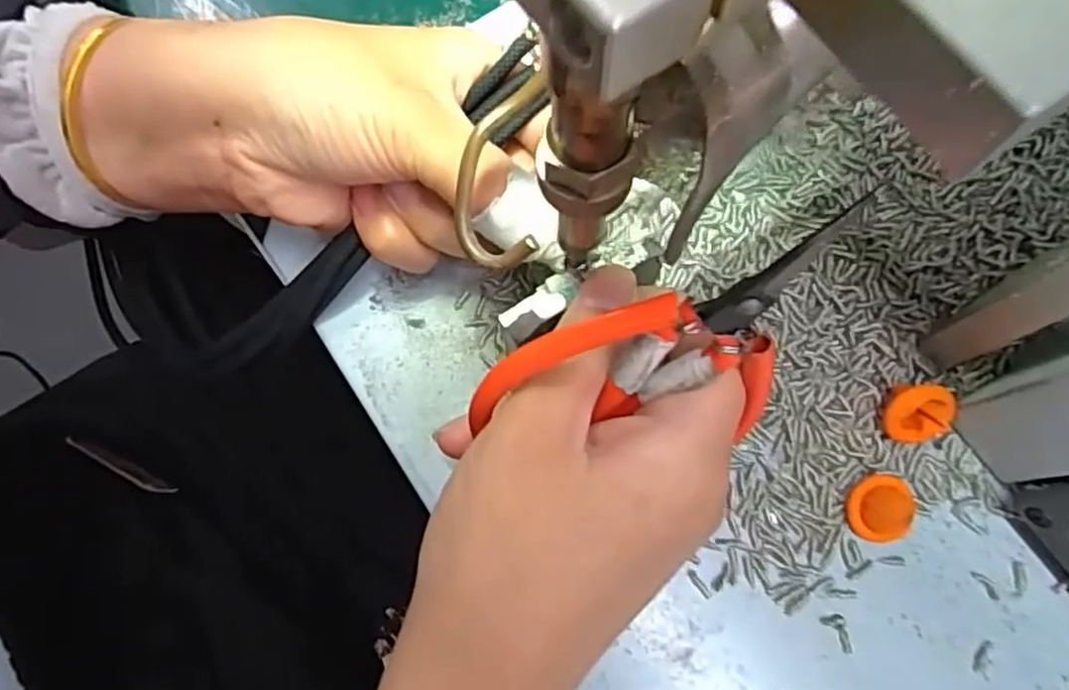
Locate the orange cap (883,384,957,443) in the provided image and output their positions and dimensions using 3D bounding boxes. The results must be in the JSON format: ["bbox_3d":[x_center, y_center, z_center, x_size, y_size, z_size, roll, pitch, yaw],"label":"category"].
[{"bbox_3d":[0.116,0.021,0.213,0.020,0.021,0.005,5,33,-3],"label":"orange cap"}]

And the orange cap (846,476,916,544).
[{"bbox_3d":[0.103,0.048,0.209,0.016,0.011,0.020,23,79,6],"label":"orange cap"}]

